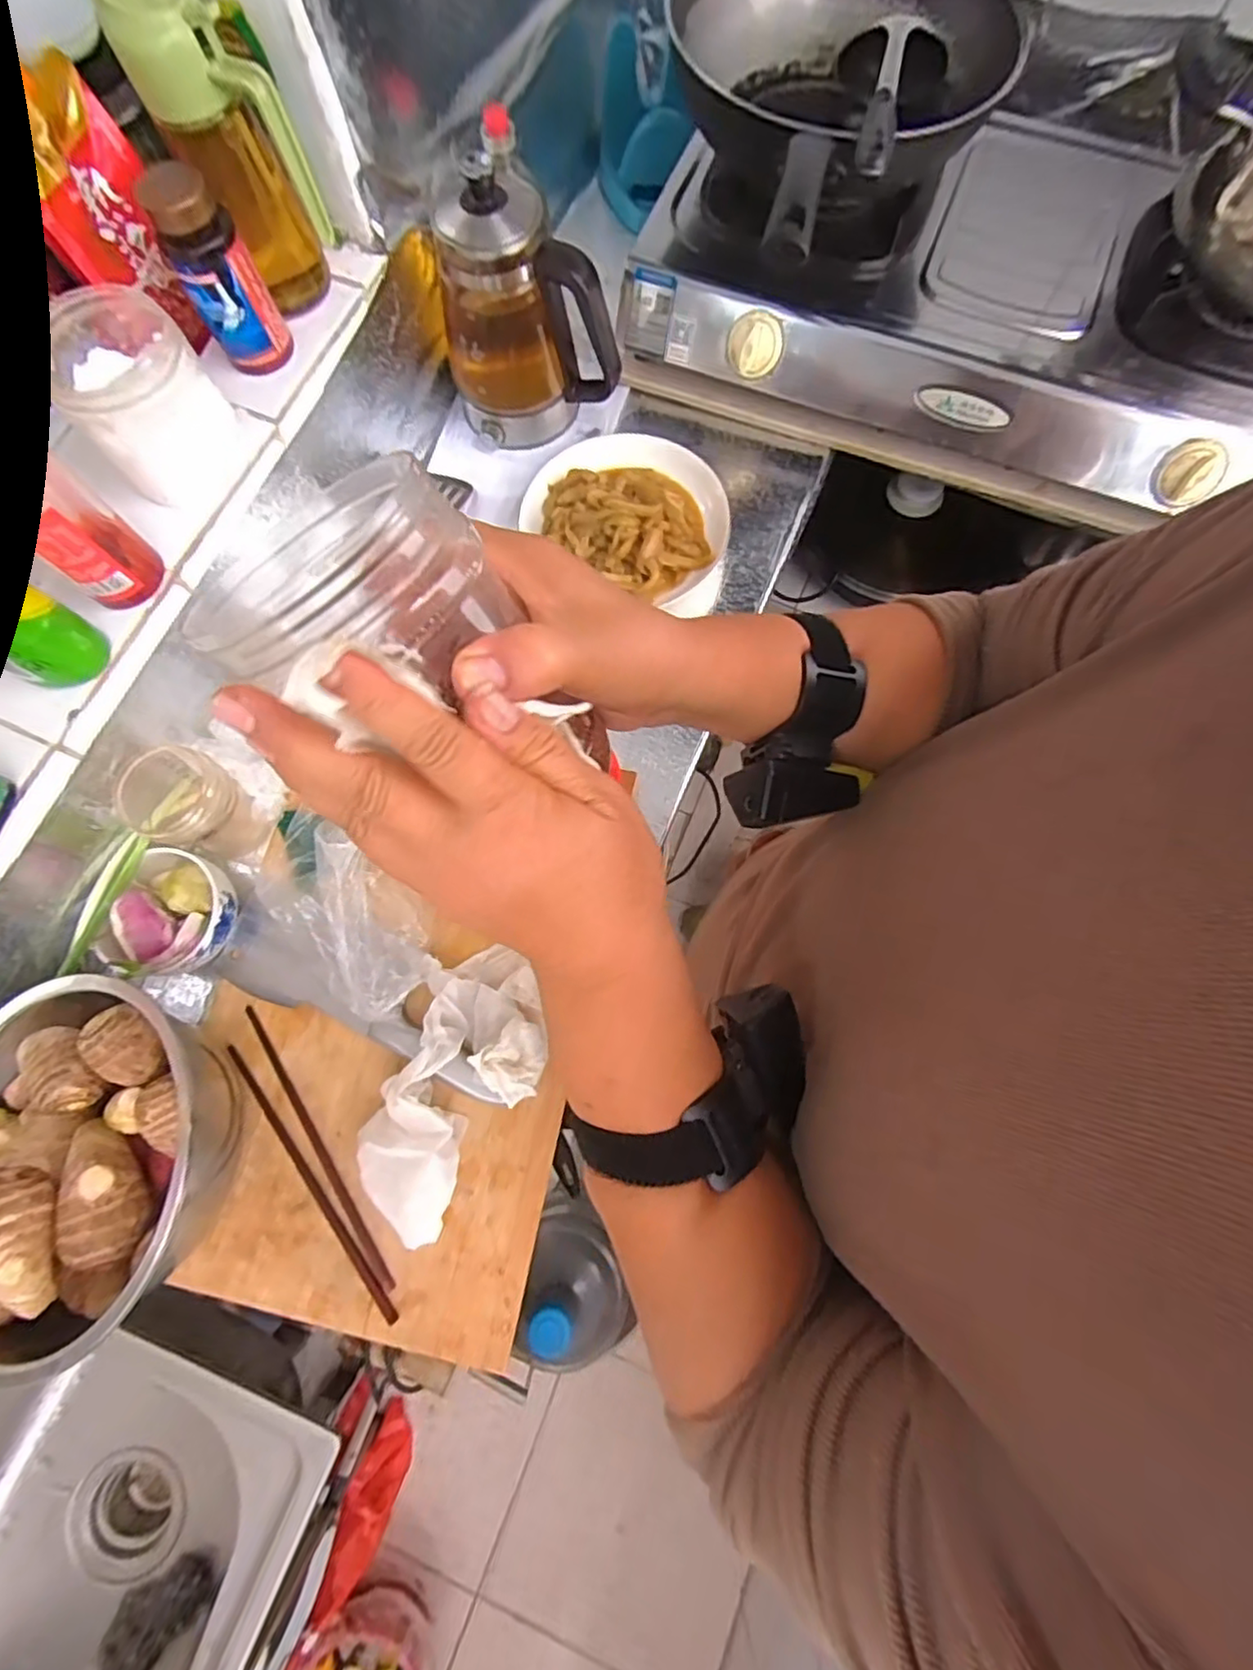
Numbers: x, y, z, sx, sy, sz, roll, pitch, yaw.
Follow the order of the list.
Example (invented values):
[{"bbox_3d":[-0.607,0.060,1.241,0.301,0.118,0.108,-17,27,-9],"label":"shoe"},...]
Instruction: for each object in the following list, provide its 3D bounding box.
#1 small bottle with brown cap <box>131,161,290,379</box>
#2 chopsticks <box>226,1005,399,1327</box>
[{"bbox_3d":[-0.303,-0.416,0.487,0.053,0.115,0.047,-28,76,-6],"label":"small bottle with brown cap"},{"bbox_3d":[-0.246,0.257,0.514,0.033,0.006,0.253,-36,77,-8],"label":"chopsticks"}]

